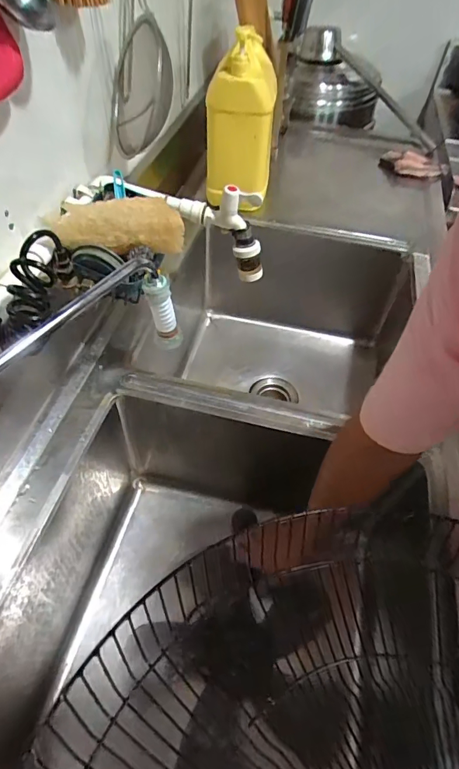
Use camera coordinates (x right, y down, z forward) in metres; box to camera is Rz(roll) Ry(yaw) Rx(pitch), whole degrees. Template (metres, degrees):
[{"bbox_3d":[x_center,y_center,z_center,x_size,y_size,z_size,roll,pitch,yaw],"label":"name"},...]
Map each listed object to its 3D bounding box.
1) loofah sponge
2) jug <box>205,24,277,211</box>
[{"bbox_3d":[-0.146,-0.209,0.575,0.167,0.057,0.062,-11,54,-12],"label":"loofah sponge"},{"bbox_3d":[0.026,-0.511,0.865,0.137,0.288,0.139,5,52,0],"label":"jug"}]

